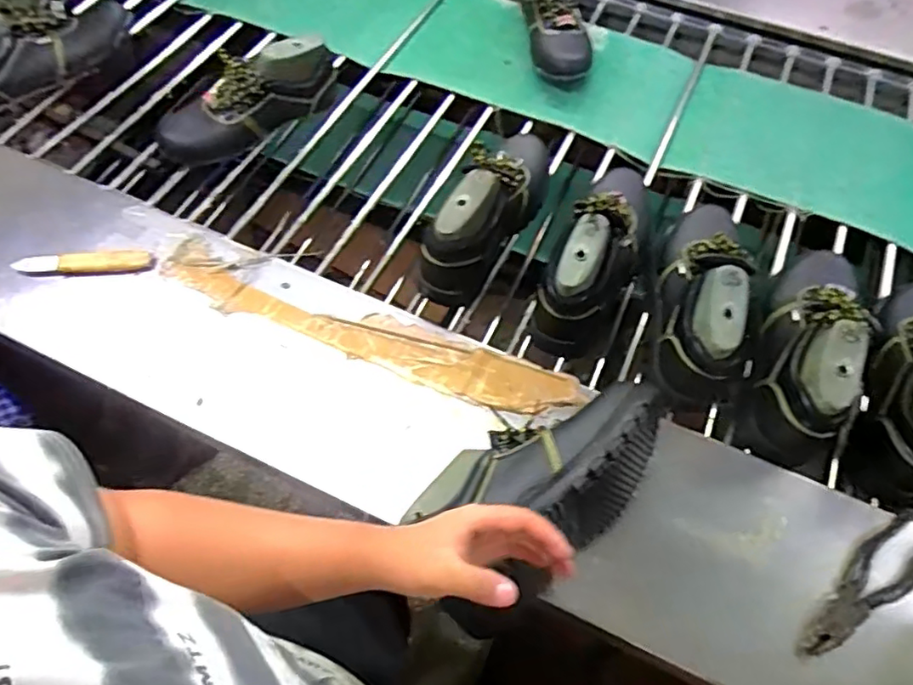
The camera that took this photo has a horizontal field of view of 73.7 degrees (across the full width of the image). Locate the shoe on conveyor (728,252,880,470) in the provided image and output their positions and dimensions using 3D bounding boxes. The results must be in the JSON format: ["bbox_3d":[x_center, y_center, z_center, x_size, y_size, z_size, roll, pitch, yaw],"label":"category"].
[{"bbox_3d":[0.421,-0.012,0.710,0.093,0.134,0.284,24,64,12],"label":"shoe on conveyor"}]

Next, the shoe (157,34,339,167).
[{"bbox_3d":[-0.304,-0.353,0.888,0.283,0.114,0.086,-32,67,-16],"label":"shoe"}]

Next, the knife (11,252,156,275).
[{"bbox_3d":[-0.466,-0.098,0.768,0.165,0.021,0.023,-3,62,-2],"label":"knife"}]

